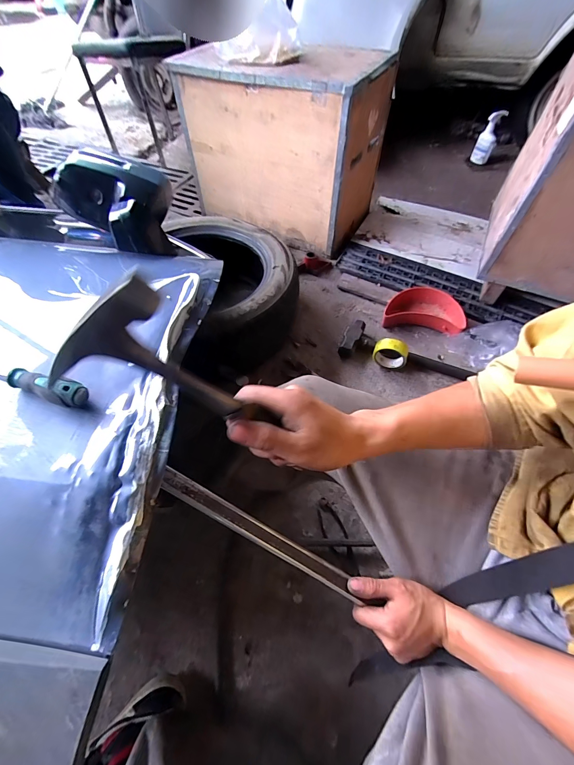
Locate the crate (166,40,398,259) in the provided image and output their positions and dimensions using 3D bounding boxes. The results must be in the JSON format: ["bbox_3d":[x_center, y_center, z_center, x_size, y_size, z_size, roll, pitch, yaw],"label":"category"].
[{"bbox_3d":[-0.028,-0.865,1.163,0.685,0.498,0.317,24,60,17],"label":"crate"}]

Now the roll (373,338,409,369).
[{"bbox_3d":[0.317,-0.086,0.955,0.098,0.099,0.038,20,59,12],"label":"roll"}]

